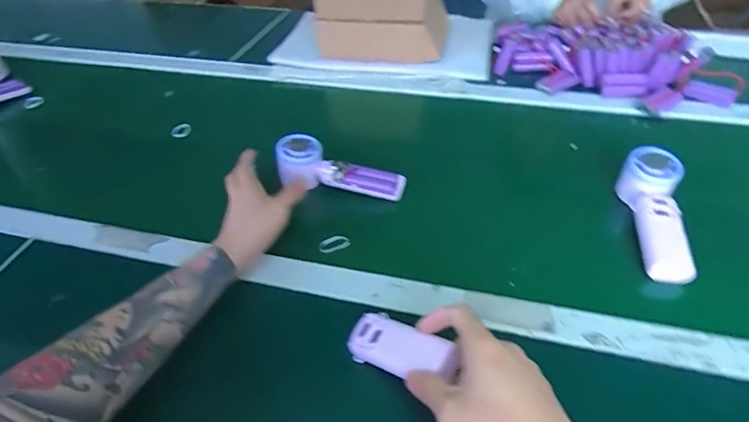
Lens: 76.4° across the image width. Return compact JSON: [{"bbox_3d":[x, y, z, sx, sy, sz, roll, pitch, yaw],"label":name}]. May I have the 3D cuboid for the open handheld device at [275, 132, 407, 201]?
[{"bbox_3d":[-0.045,-0.047,0.620,0.165,0.054,0.046,18,45,-1],"label":"open handheld device"}]

